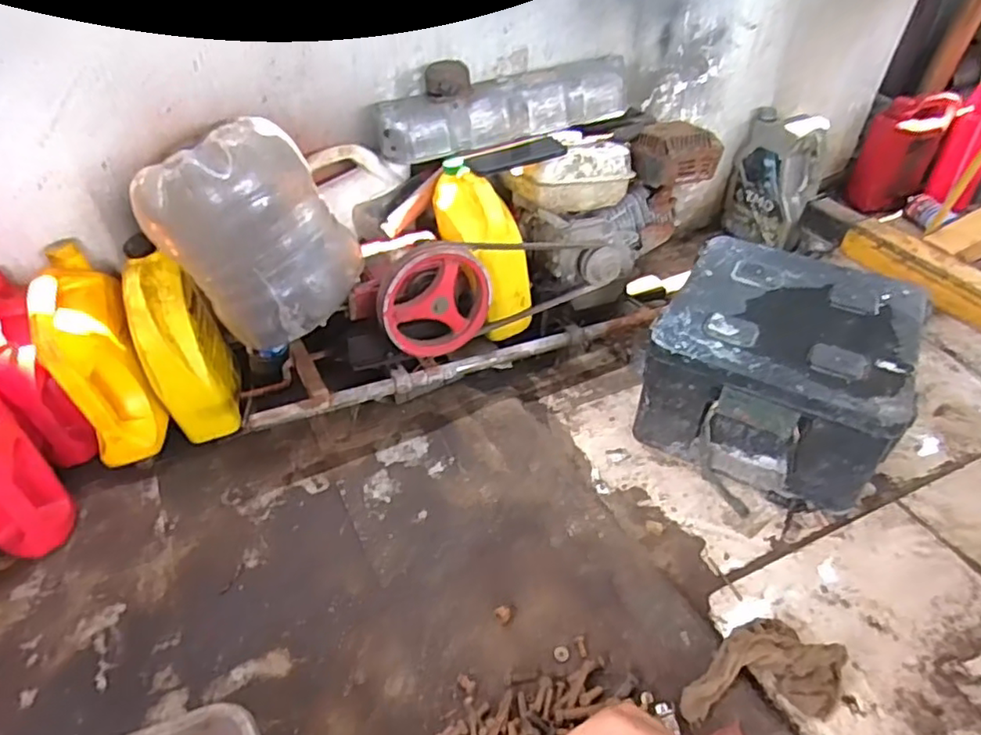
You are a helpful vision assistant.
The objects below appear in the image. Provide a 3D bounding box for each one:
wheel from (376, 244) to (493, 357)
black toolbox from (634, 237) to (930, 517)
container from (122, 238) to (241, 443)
[{"bbox_3d":[-0.092,-0.107,1.042,0.192,0.181,0.041,-21,45,-21],"label":"wheel"},{"bbox_3d":[0.497,-0.002,1.099,0.361,0.233,0.386,21,46,23],"label":"black toolbox"},{"bbox_3d":[-0.524,-0.034,1.088,0.108,0.319,0.172,-10,42,-10],"label":"container"}]

